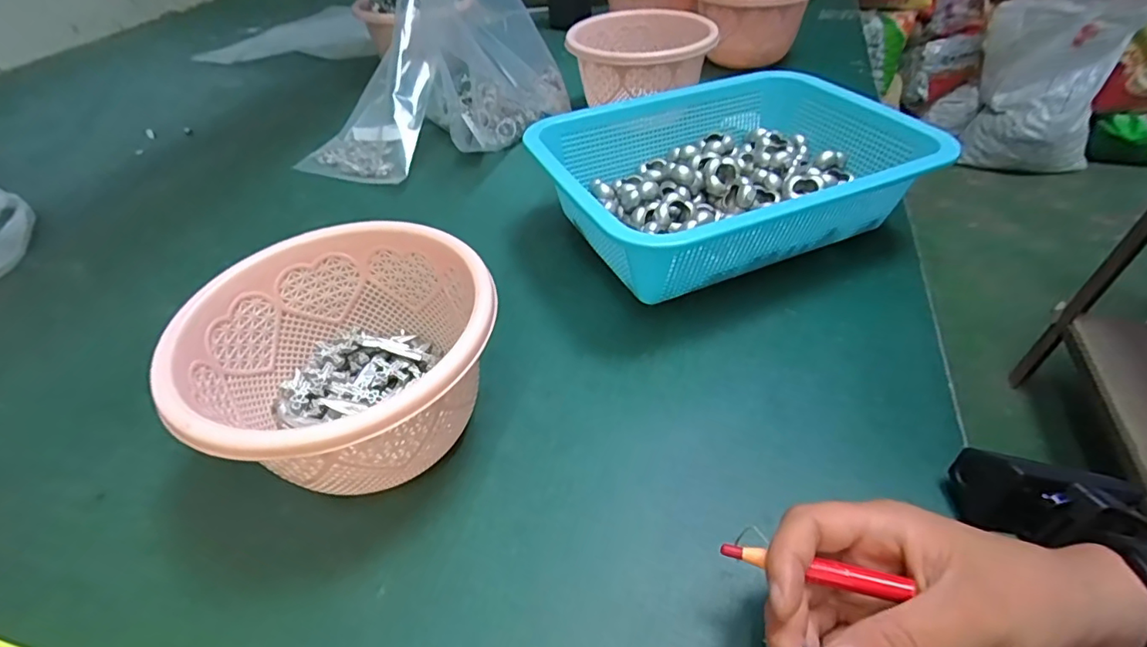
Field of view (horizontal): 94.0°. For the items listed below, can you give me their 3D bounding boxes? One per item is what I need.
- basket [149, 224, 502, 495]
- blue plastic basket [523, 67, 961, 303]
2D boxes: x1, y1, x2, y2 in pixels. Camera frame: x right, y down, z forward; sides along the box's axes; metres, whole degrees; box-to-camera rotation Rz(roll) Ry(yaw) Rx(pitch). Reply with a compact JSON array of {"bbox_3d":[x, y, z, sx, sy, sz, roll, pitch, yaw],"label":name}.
[{"bbox_3d":[-0.112,0.024,0.279,0.138,0.087,0.136,-1,44,1],"label":"basket"},{"bbox_3d":[0.113,-0.107,0.412,0.269,0.081,0.193,-19,46,-17],"label":"blue plastic basket"}]

